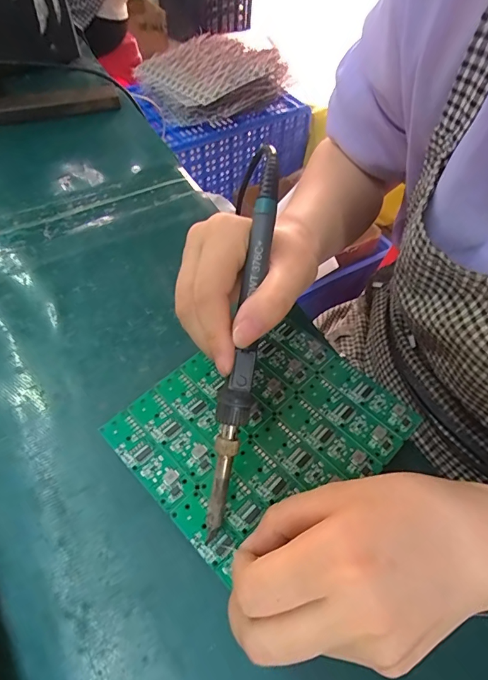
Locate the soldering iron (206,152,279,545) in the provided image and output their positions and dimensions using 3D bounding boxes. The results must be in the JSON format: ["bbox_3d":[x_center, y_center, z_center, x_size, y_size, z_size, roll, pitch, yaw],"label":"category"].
[{"bbox_3d":[0.000,0.003,0.211,0.017,0.014,0.201,9,88,3],"label":"soldering iron"}]

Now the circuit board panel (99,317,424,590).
[{"bbox_3d":[0.011,0.052,0.252,0.148,0.006,0.132,-38,64,-26],"label":"circuit board panel"}]

